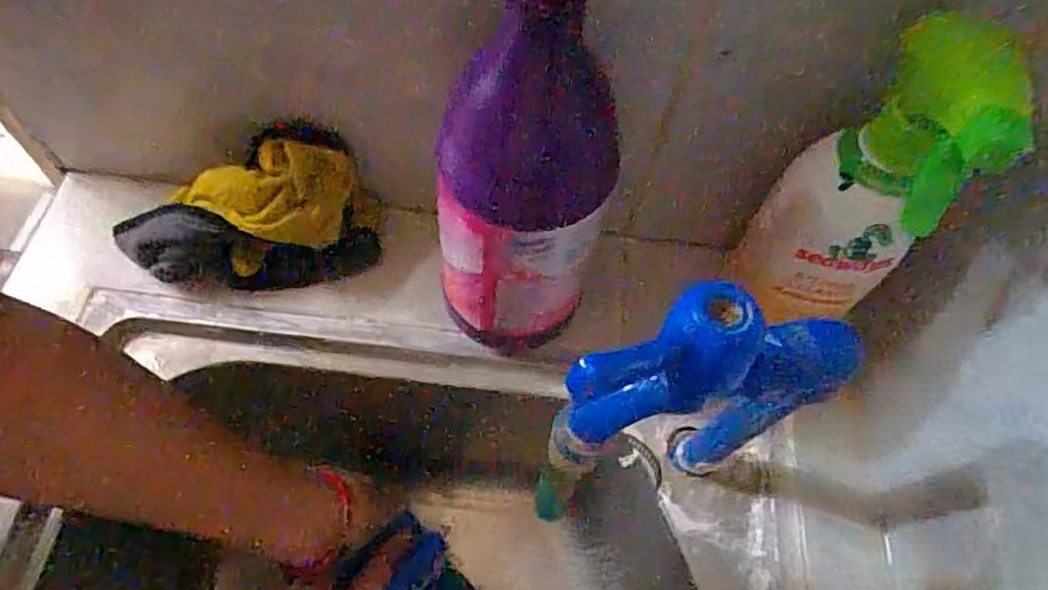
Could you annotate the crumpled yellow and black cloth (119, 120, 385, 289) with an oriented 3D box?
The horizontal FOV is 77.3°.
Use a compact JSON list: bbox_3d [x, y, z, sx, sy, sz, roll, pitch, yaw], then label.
[{"bbox_3d":[-0.176,-0.049,0.413,0.161,0.086,0.070,-6,61,-8],"label":"crumpled yellow and black cloth"}]

